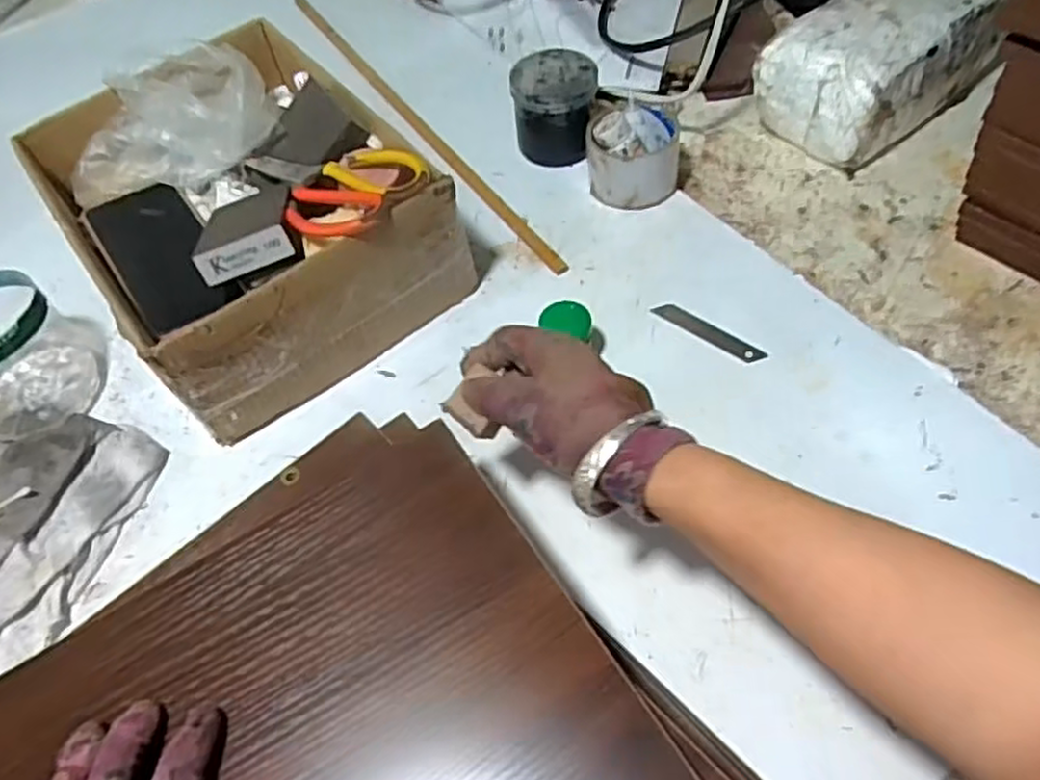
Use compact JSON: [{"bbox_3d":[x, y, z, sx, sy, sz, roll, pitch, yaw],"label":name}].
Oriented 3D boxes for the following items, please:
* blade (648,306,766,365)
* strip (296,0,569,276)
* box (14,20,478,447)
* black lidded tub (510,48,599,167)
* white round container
[{"bbox_3d":[0.152,-0.047,0.595,0.095,0.004,0.018,35,67,26],"label":"blade"},{"bbox_3d":[-0.119,-0.299,0.790,0.019,0.012,0.577,-31,58,-13],"label":"strip"},{"bbox_3d":[-0.233,-0.152,0.621,0.250,0.127,0.321,-36,59,-16],"label":"box"},{"bbox_3d":[0.034,-0.271,0.718,0.079,0.085,0.082,-3,56,5],"label":"black lidded tub"},{"bbox_3d":[0.105,-0.222,0.679,0.083,0.078,0.084,0,56,7],"label":"white round container"}]

